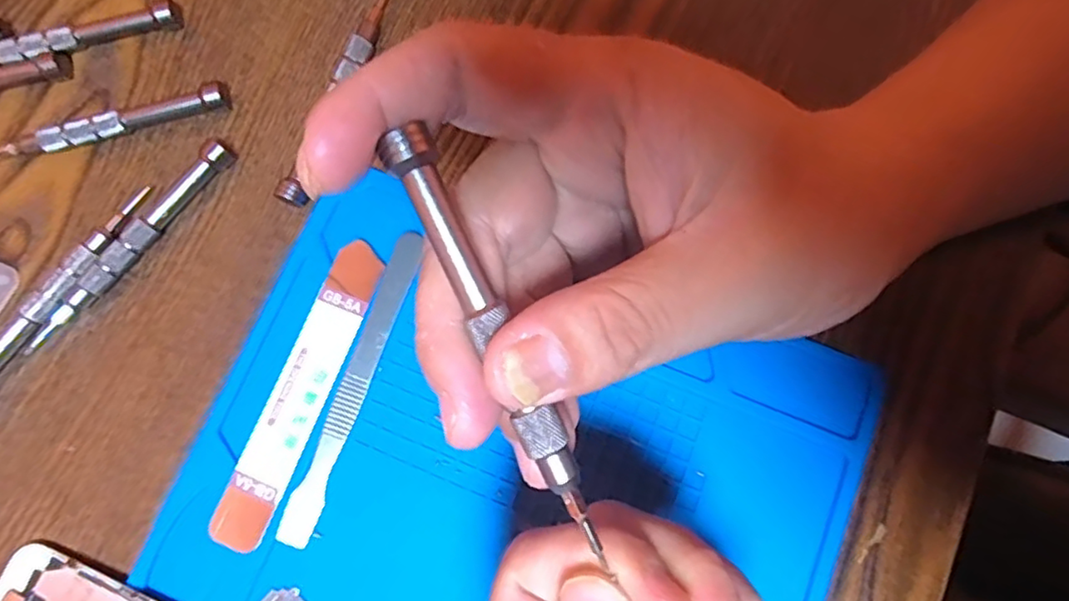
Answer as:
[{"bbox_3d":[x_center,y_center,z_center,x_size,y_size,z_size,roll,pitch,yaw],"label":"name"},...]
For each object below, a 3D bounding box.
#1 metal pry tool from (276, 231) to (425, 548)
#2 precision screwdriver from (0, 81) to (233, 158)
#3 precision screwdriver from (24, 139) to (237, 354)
[{"bbox_3d":[-0.068,0.030,0.235,0.012,0.004,0.121,18,80,4],"label":"metal pry tool"},{"bbox_3d":[-0.171,-0.071,0.252,0.094,0.011,0.011,-17,79,-3],"label":"precision screwdriver"},{"bbox_3d":[-0.156,-0.022,0.242,0.010,0.011,0.104,37,81,7],"label":"precision screwdriver"}]

